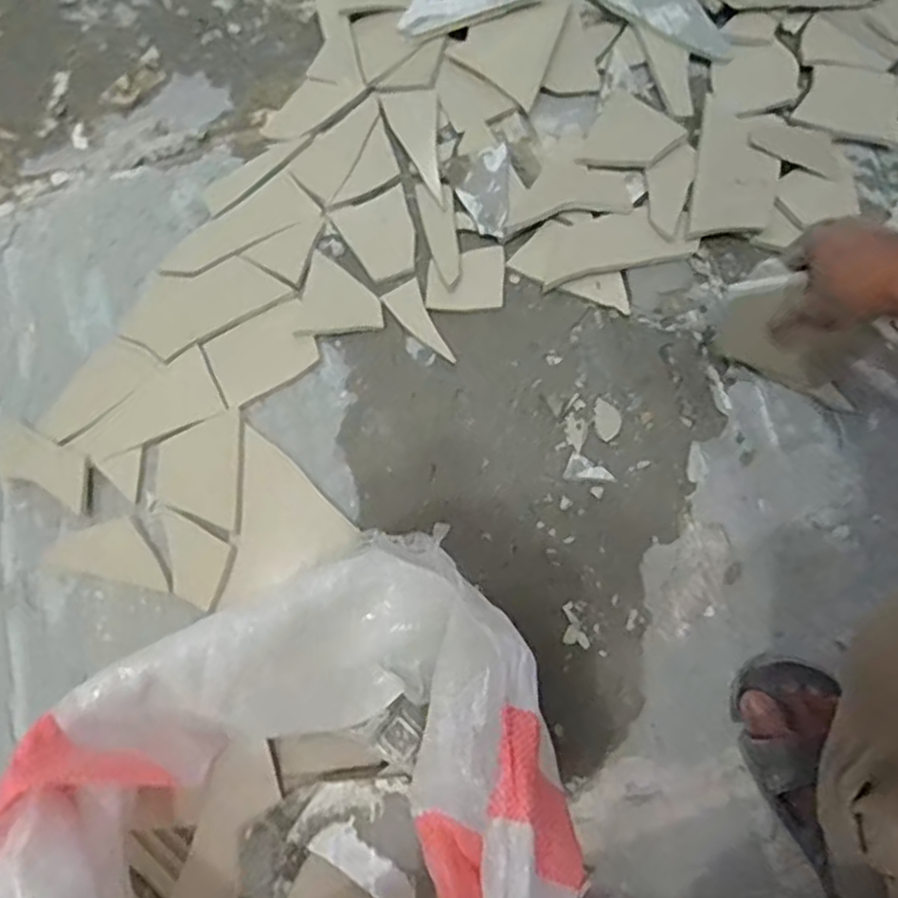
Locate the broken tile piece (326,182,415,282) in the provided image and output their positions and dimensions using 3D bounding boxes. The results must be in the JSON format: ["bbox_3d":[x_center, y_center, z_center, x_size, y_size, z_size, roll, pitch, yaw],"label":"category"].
[{"bbox_3d":[-0.076,-0.234,0.795,0.082,0.005,0.101,-21,74,-4],"label":"broken tile piece"}]

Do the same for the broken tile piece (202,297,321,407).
[{"bbox_3d":[-0.194,-0.100,0.758,0.109,0.012,0.080,-27,74,-6],"label":"broken tile piece"}]

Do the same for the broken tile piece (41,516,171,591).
[{"bbox_3d":[-0.328,0.097,0.704,0.131,0.014,0.056,10,74,5],"label":"broken tile piece"}]

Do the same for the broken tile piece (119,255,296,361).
[{"bbox_3d":[-0.267,-0.163,0.778,0.170,0.005,0.096,-29,71,-4],"label":"broken tile piece"}]

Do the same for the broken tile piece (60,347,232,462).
[{"bbox_3d":[-0.312,-0.041,0.742,0.150,0.007,0.074,-27,74,-6],"label":"broken tile piece"}]

